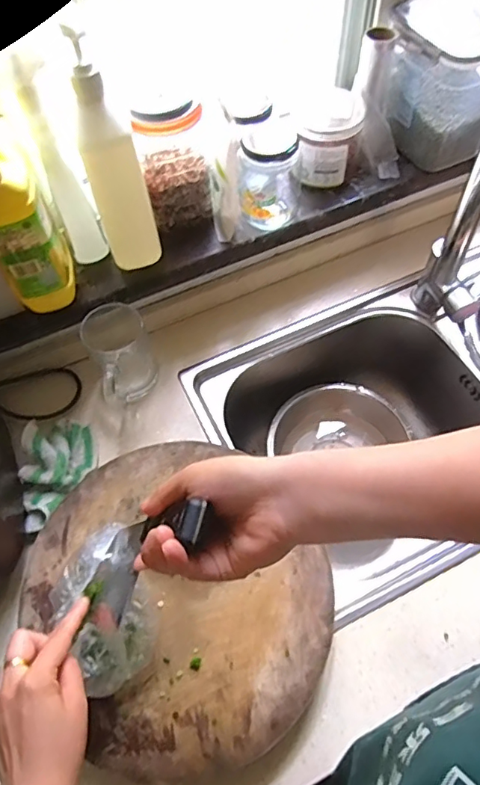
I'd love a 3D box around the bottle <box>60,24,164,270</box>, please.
[{"bbox_3d":[-0.143,-0.246,0.614,0.067,0.263,0.052,-15,61,-6],"label":"bottle"}]

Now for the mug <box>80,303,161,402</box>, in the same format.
[{"bbox_3d":[-0.152,-0.040,0.693,0.083,0.123,0.102,-23,62,-11],"label":"mug"}]

